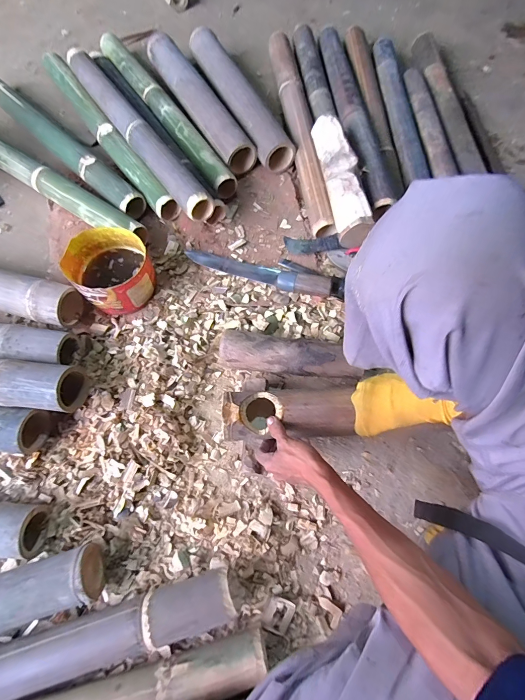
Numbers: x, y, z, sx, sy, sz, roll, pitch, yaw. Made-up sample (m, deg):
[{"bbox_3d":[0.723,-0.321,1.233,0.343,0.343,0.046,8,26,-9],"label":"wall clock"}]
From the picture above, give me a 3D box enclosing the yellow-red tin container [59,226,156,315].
[{"bbox_3d":[-0.304,-0.163,0.695,0.159,0.097,0.147,0,70,0],"label":"yellow-red tin container"}]

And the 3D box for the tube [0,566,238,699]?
[{"bbox_3d":[-0.327,0.423,0.460,0.592,0.076,0.076,-16,71,-5],"label":"tube"}]

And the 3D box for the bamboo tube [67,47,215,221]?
[{"bbox_3d":[-0.302,-0.526,0.780,0.062,0.062,0.648,-33,73,-11],"label":"bamboo tube"}]

